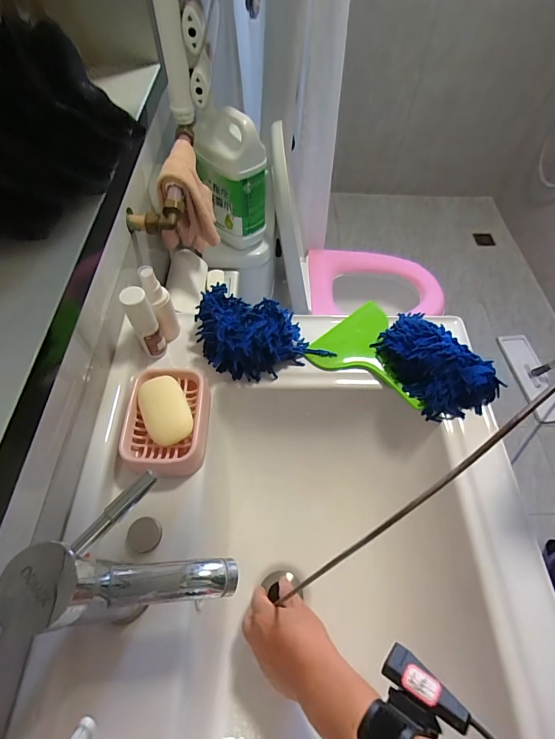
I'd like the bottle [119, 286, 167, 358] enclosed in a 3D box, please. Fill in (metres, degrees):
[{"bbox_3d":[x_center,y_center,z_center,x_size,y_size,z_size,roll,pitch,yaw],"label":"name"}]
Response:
[{"bbox_3d":[-0.164,-0.055,0.465,0.029,0.111,0.022,-23,60,-16],"label":"bottle"}]

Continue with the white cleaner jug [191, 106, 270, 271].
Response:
[{"bbox_3d":[-0.085,-0.332,0.716,0.137,0.266,0.106,8,57,4],"label":"white cleaner jug"}]

